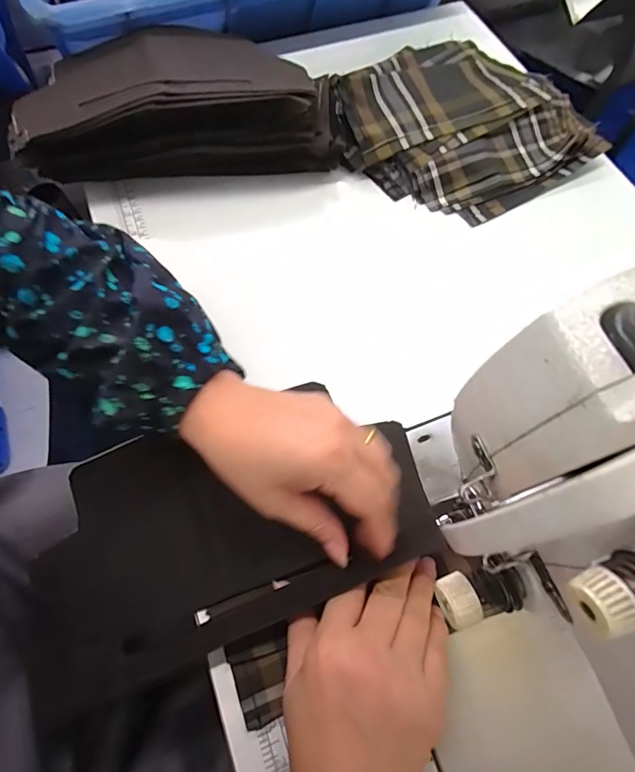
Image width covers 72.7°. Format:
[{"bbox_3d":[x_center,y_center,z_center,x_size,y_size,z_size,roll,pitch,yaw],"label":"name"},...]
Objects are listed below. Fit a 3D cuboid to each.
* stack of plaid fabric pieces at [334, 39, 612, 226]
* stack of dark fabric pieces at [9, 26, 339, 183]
[{"bbox_3d":[0.158,-0.276,0.459,0.228,0.048,0.230,41,71,14],"label":"stack of plaid fabric pieces"},{"bbox_3d":[-0.140,-0.295,0.438,0.297,0.069,0.179,-8,67,-6],"label":"stack of dark fabric pieces"}]

